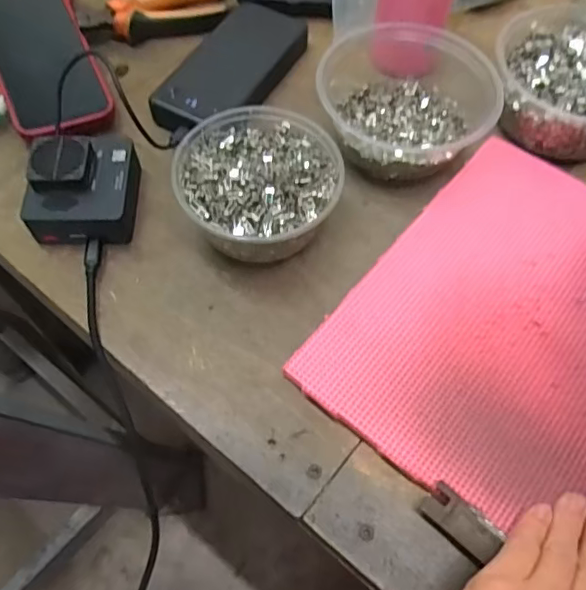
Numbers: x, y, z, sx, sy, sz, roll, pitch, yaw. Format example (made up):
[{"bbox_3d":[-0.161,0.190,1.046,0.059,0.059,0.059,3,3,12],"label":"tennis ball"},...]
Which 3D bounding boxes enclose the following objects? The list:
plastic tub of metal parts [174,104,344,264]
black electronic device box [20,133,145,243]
[{"bbox_3d":[-0.023,-0.080,0.410,0.110,0.060,0.115,-1,64,2],"label":"plastic tub of metal parts"},{"bbox_3d":[-0.153,-0.082,0.421,0.077,0.048,0.082,0,65,3],"label":"black electronic device box"}]

